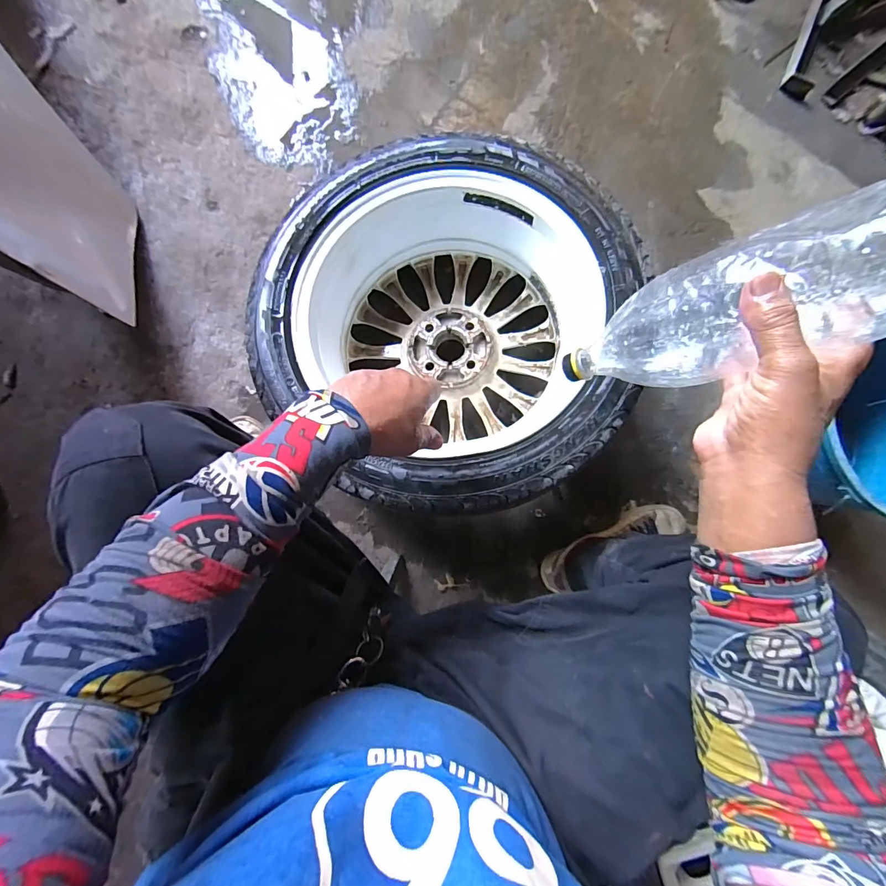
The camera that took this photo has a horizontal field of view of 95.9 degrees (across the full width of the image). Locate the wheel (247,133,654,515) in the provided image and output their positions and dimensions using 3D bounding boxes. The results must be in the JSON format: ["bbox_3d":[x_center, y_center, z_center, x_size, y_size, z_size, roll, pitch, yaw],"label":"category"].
[{"bbox_3d":[0.003,-0.182,0.627,0.506,0.244,0.527,1,84,-5],"label":"wheel"}]

